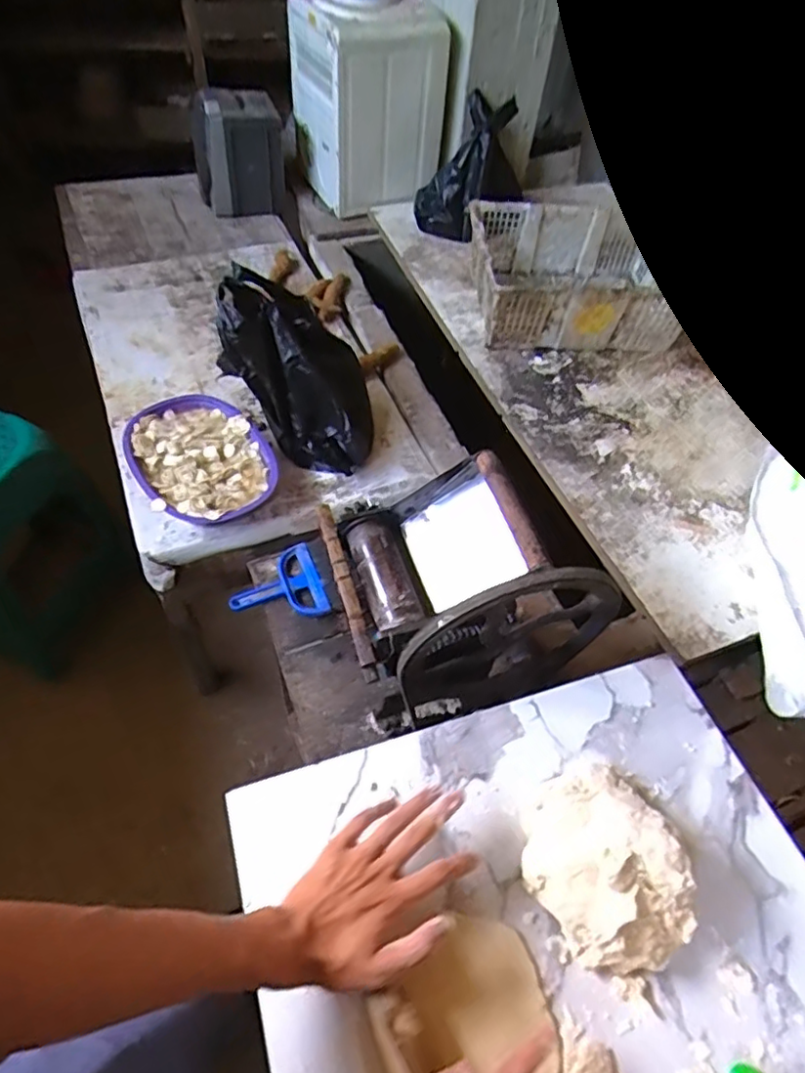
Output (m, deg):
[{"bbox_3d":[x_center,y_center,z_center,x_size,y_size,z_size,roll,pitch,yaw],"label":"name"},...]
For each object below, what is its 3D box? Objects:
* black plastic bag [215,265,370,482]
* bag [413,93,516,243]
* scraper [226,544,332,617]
[{"bbox_3d":[-0.181,-0.276,1.084,0.260,0.243,0.158,17,54,7],"label":"black plastic bag"},{"bbox_3d":[0.165,-0.922,1.554,0.185,0.342,0.099,40,27,22],"label":"bag"},{"bbox_3d":[-0.195,0.089,0.964,0.140,0.024,0.125,-20,58,-18],"label":"scraper"}]

